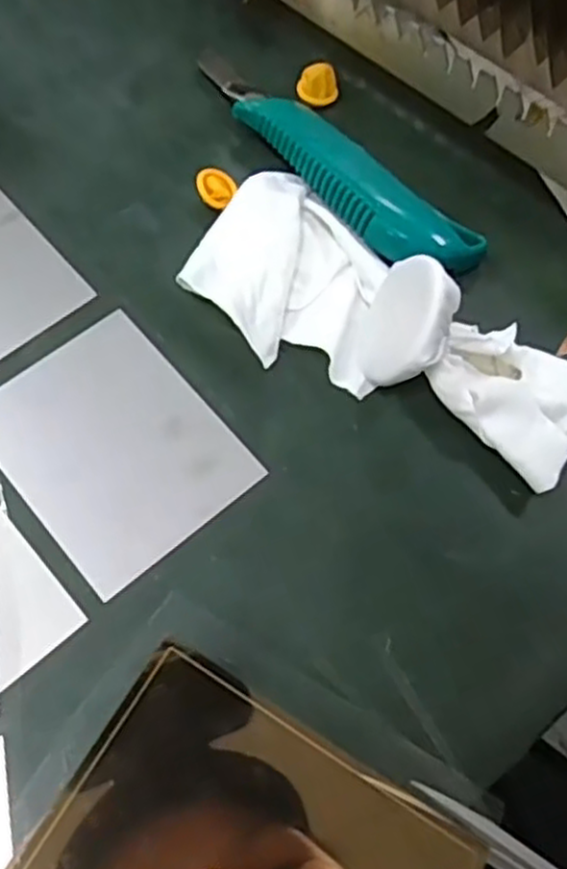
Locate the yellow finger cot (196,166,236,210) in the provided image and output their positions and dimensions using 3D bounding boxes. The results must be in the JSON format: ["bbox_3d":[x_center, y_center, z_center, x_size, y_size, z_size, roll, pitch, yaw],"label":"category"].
[{"bbox_3d":[-0.031,-0.113,0.349,0.018,0.007,0.021,-4,66,-5],"label":"yellow finger cot"}]

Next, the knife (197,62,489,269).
[{"bbox_3d":[0.019,-0.126,0.353,0.164,0.022,0.039,42,70,14],"label":"knife"}]

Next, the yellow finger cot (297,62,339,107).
[{"bbox_3d":[0.018,-0.177,0.383,0.020,0.016,0.017,5,66,-1],"label":"yellow finger cot"}]

